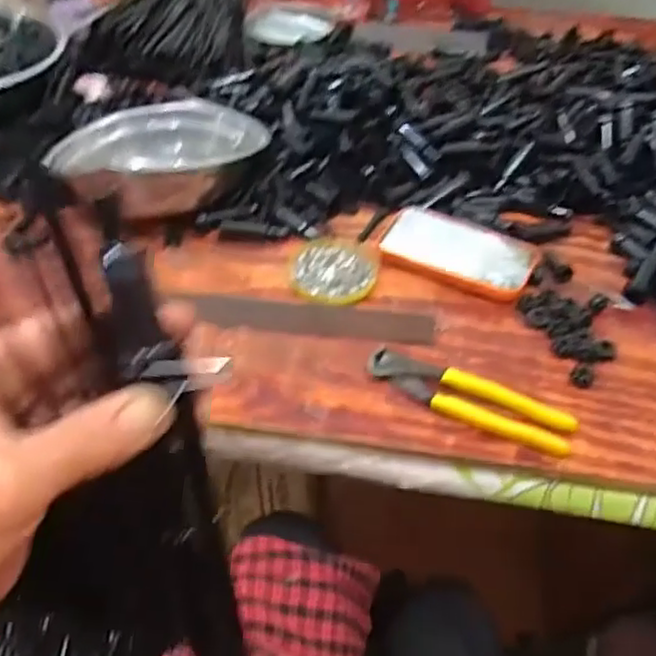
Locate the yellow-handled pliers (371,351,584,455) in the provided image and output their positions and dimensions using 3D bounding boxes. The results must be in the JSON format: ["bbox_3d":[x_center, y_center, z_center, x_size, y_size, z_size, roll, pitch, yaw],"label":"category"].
[{"bbox_3d":[0.111,0.057,0.542,0.164,0.018,0.037,22,48,17],"label":"yellow-handled pliers"}]

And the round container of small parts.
[{"bbox_3d":[0.007,-0.057,0.649,0.079,0.007,0.084,2,46,-2],"label":"round container of small parts"}]

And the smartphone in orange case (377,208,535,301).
[{"bbox_3d":[0.127,-0.075,0.660,0.145,0.018,0.080,25,49,20],"label":"smartphone in orange case"}]

